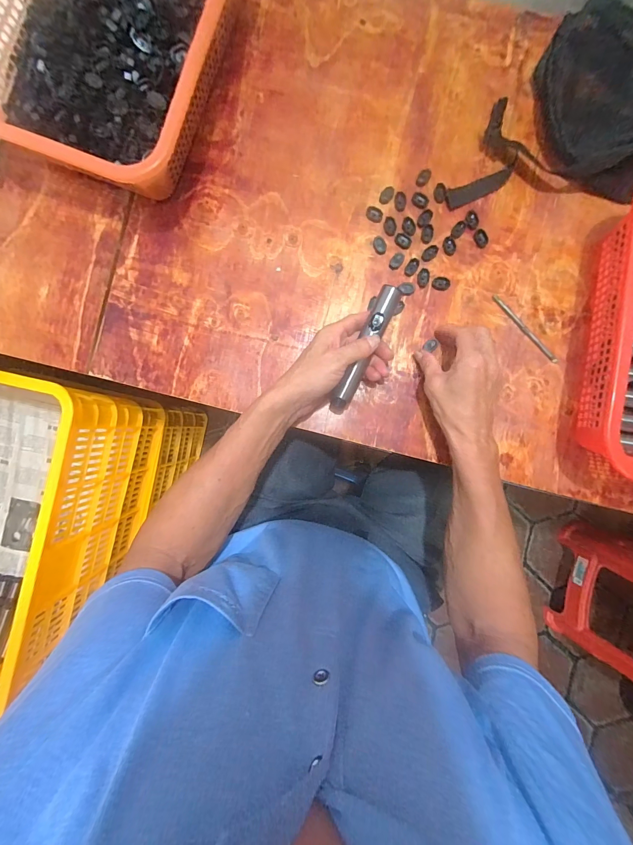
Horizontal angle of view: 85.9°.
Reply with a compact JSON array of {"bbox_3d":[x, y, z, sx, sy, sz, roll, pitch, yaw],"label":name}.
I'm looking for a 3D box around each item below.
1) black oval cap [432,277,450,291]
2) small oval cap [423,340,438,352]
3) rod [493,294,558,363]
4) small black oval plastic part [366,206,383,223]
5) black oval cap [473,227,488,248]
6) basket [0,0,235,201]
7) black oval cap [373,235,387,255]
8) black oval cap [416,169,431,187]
[{"bbox_3d":[0.161,-0.180,0.439,0.022,0.006,0.015,9,89,0],"label":"black oval cap"},{"bbox_3d":[0.147,-0.099,0.438,0.015,0.007,0.015,34,89,1],"label":"small oval cap"},{"bbox_3d":[0.269,-0.120,0.437,0.008,0.006,0.114,-41,89,-1],"label":"rod"},{"bbox_3d":[0.076,-0.271,0.444,0.022,0.004,0.018,17,89,0],"label":"small black oval plastic part"},{"bbox_3d":[0.214,-0.238,0.440,0.016,0.005,0.024,-29,89,0],"label":"black oval cap"},{"bbox_3d":[-0.233,-0.458,0.406,0.253,0.090,0.331,20,89,0],"label":"basket"},{"bbox_3d":[0.082,-0.230,0.442,0.016,0.006,0.025,-16,89,0],"label":"black oval cap"},{"bbox_3d":[0.139,-0.318,0.442,0.015,0.007,0.022,27,89,1],"label":"black oval cap"}]

